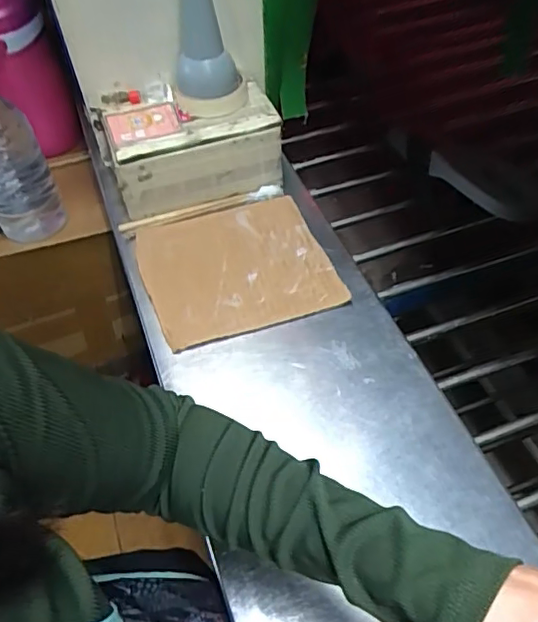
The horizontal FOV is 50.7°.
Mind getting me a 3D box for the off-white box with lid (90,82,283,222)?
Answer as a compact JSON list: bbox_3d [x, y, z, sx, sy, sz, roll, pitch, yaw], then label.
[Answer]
[{"bbox_3d":[-0.092,-0.195,0.664,0.191,0.082,0.122,-16,52,-11],"label":"off-white box with lid"}]

